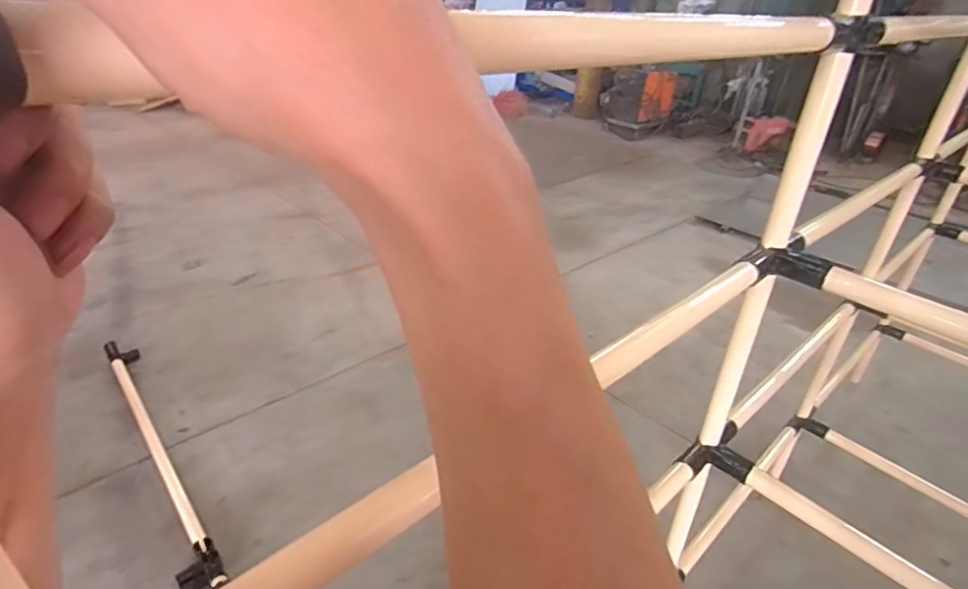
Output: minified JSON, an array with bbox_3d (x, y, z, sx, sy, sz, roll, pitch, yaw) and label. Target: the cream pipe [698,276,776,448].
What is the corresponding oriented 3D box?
[{"bbox_3d":[0.319,0.093,0.706,0.026,0.259,0.025,20,35,26],"label":"cream pipe"}]

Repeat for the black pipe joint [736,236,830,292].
[{"bbox_3d":[0.348,-0.031,0.619,0.132,0.037,0.070,-20,37,-33],"label":"black pipe joint"}]

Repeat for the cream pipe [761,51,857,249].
[{"bbox_3d":[0.331,-0.143,0.571,0.027,0.192,0.029,18,34,23],"label":"cream pipe"}]

